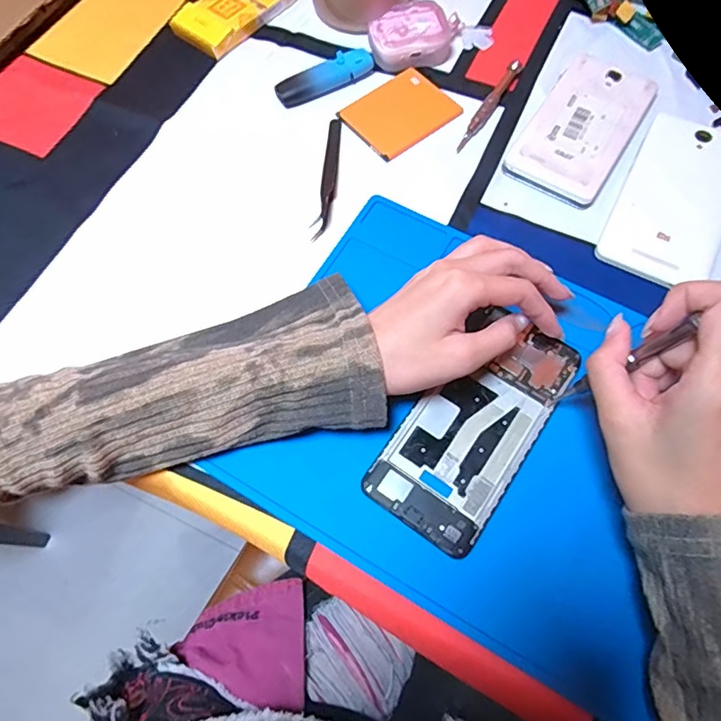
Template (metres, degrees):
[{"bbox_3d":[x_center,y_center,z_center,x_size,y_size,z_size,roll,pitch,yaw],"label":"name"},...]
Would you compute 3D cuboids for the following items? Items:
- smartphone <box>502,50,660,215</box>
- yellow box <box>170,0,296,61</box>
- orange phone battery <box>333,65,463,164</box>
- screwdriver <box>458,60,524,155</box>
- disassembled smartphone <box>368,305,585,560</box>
[{"bbox_3d":[0.172,-0.181,0.405,0.071,0.012,0.142,31,72,13],"label":"smartphone"},{"bbox_3d":[-0.111,-0.310,0.463,0.060,0.014,0.106,38,73,15],"label":"yellow box"},{"bbox_3d":[0.031,-0.198,0.420,0.081,0.004,0.065,-37,71,-13],"label":"orange phone battery"},{"bbox_3d":[0.105,-0.207,0.421,0.010,0.009,0.105,28,71,12],"label":"screwdriver"},{"bbox_3d":[0.071,0.038,0.318,0.076,0.006,0.147,40,73,16],"label":"disassembled smartphone"}]

